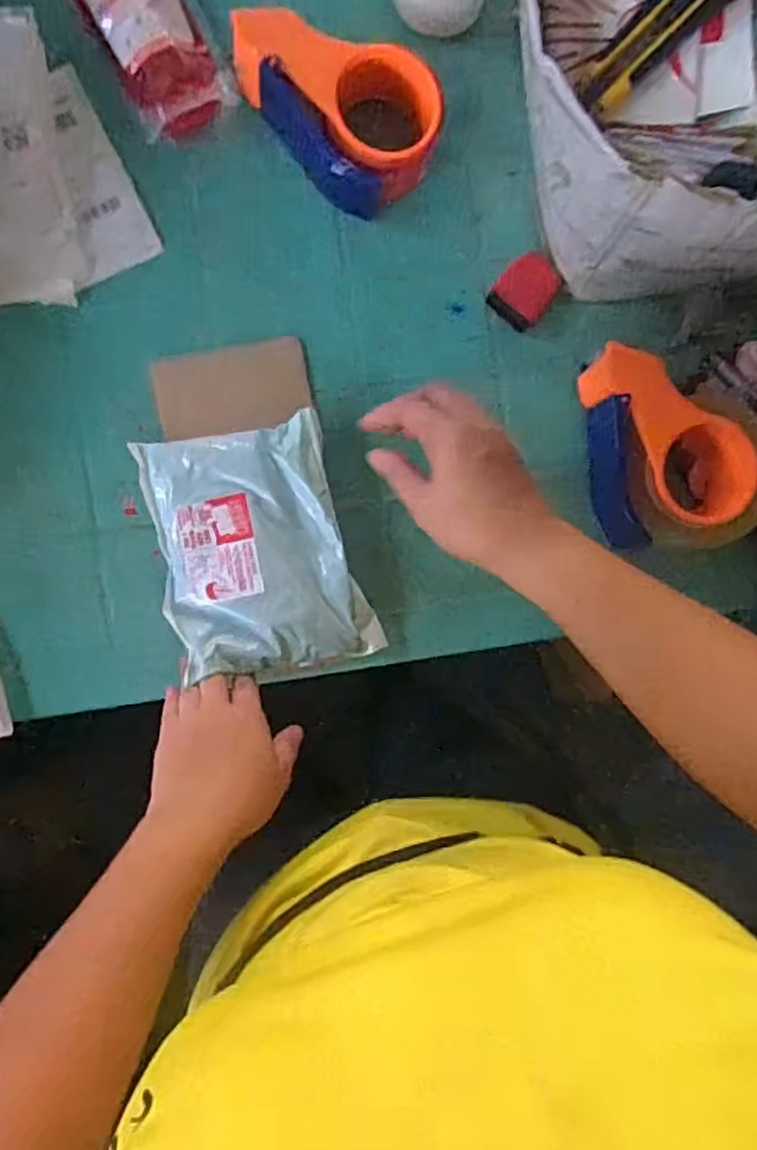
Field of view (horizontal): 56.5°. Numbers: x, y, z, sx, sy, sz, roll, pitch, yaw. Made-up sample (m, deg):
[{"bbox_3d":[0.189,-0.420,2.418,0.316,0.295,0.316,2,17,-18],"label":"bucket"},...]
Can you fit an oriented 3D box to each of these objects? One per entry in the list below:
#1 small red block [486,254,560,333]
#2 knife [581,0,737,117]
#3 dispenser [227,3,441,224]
[{"bbox_3d":[0.115,-0.223,0.550,0.042,0.011,0.057,38,89,-5],"label":"small red block"},{"bbox_3d":[0.189,-0.353,0.437,0.145,0.023,0.037,-38,95,19],"label":"knife"},{"bbox_3d":[-0.026,-0.348,0.522,0.099,0.056,0.150,-45,95,-1],"label":"dispenser"}]

